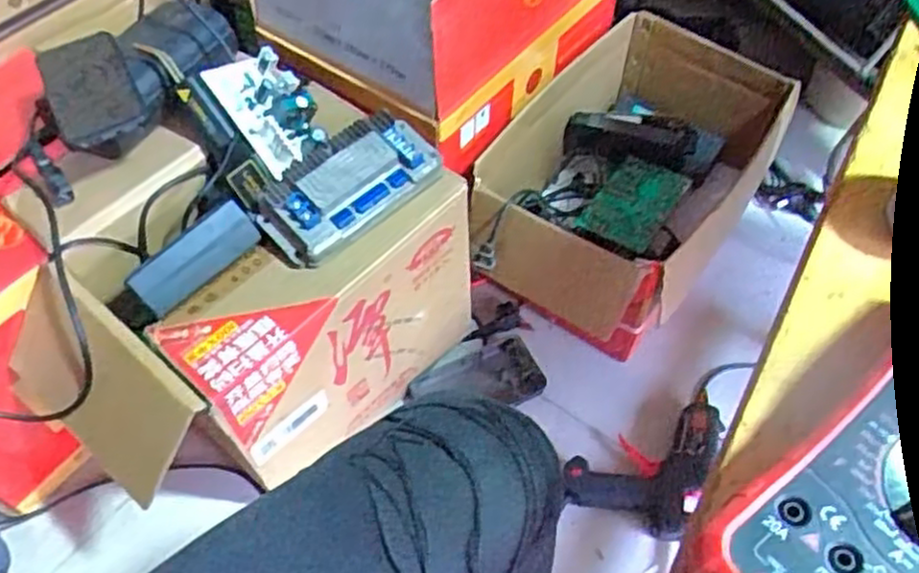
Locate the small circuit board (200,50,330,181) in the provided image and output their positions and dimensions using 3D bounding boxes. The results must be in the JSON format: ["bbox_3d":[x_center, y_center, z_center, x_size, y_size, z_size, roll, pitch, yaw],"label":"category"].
[{"bbox_3d":[-0.192,-0.181,0.749,0.078,0.029,0.138,-35,76,-6],"label":"small circuit board"}]

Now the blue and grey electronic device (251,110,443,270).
[{"bbox_3d":[-0.105,-0.100,0.716,0.178,0.053,0.101,-34,60,-21],"label":"blue and grey electronic device"}]

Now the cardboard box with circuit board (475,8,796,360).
[{"bbox_3d":[0.212,-0.125,0.972,0.264,0.203,0.419,29,60,21],"label":"cardboard box with circuit board"}]

